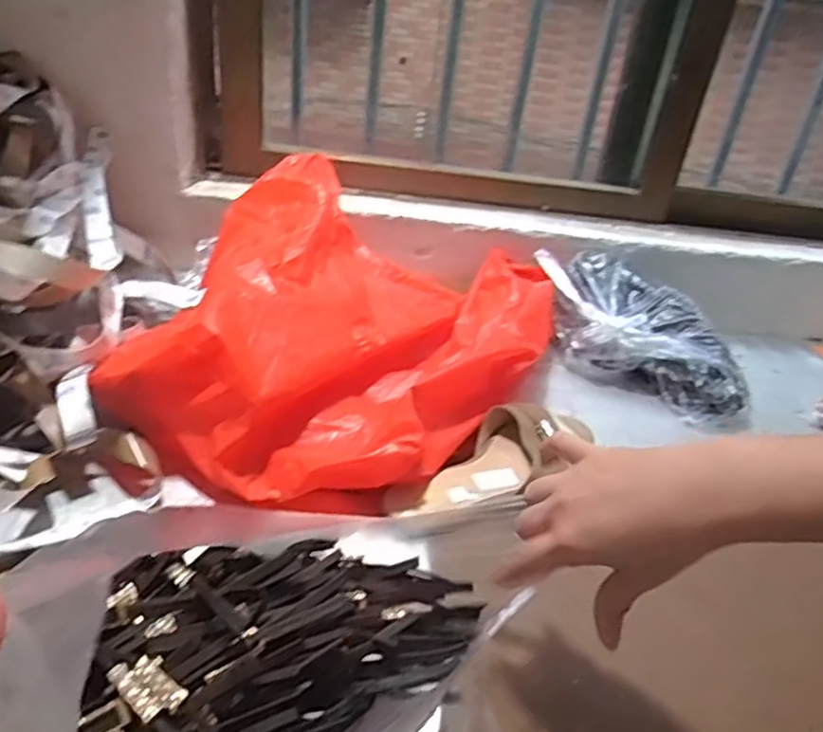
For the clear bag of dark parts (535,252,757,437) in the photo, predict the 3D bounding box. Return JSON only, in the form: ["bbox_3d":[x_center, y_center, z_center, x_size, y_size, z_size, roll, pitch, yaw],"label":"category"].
[{"bbox_3d":[0.277,-0.035,0.821,0.136,0.095,0.279,-22,43,-37],"label":"clear bag of dark parts"}]

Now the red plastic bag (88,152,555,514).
[{"bbox_3d":[-0.049,-0.054,0.719,0.371,0.139,0.482,15,34,11],"label":"red plastic bag"}]

